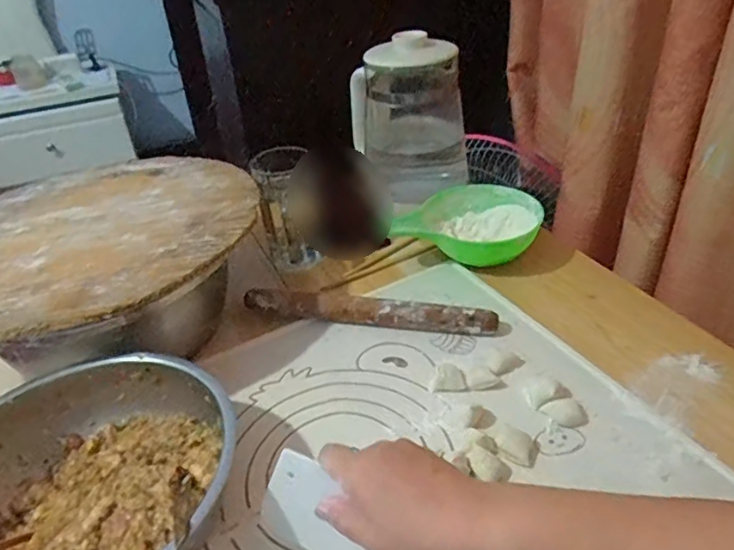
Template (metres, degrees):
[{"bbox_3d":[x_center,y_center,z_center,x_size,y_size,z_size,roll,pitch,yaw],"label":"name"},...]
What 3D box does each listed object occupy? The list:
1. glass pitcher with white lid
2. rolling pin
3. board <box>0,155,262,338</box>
[{"bbox_3d":[0.060,-0.217,0.810,0.161,0.224,0.117,-5,35,2],"label":"glass pitcher with white lid"},{"bbox_3d":[0.001,0.037,0.634,0.278,0.031,0.036,5,36,15],"label":"rolling pin"},{"bbox_3d":[-0.298,-0.054,0.614,0.345,0.009,0.344,-4,35,3],"label":"board"}]

